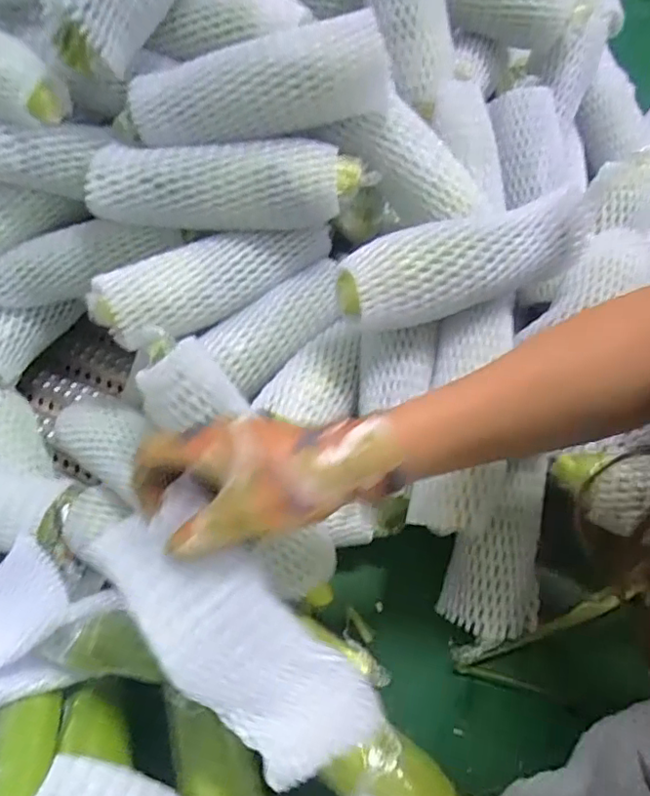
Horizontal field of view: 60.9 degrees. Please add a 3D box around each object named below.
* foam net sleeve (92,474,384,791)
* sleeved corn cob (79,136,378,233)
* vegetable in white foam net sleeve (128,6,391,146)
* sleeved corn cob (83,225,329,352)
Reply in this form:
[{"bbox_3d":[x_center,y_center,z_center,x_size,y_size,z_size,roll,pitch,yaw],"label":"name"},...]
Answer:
[{"bbox_3d":[-0.052,0.135,0.318,0.176,0.044,0.076,45,71,1],"label":"foam net sleeve"},{"bbox_3d":[-0.080,-0.179,0.472,0.231,0.056,0.062,1,61,4],"label":"sleeved corn cob"},{"bbox_3d":[-0.054,-0.251,0.448,0.212,0.068,0.056,-12,61,-3],"label":"vegetable in white foam net sleeve"},{"bbox_3d":[-0.089,-0.105,0.481,0.212,0.048,0.054,-26,62,-25],"label":"sleeved corn cob"}]

